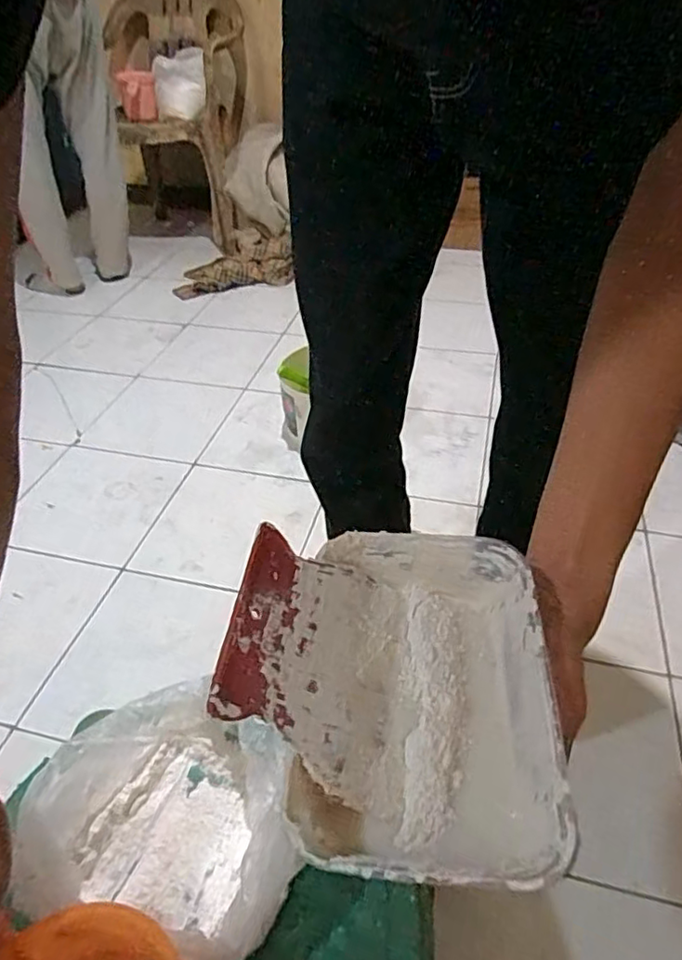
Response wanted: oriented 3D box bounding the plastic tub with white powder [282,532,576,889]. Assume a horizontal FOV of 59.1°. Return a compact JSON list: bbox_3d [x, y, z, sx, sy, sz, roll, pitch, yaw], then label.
[{"bbox_3d":[0.042,0.107,0.301,0.112,0.050,0.169,4,42,6],"label":"plastic tub with white powder"}]

